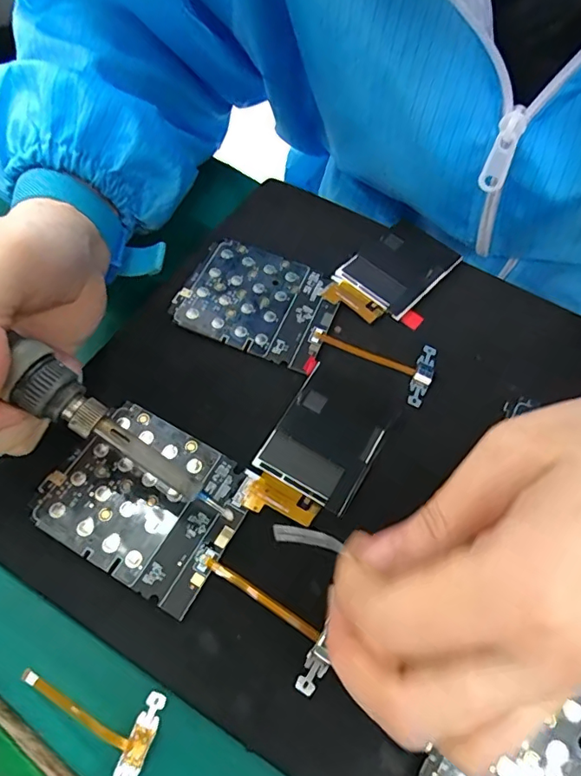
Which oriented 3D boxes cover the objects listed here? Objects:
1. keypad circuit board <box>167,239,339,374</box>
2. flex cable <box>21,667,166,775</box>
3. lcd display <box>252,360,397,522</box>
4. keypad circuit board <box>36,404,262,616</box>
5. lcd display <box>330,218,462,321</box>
[{"bbox_3d":[-0.016,-0.045,0.257,0.074,0.007,0.060,22,64,9],"label":"keypad circuit board"},{"bbox_3d":[-0.079,0.124,0.187,0.056,0.007,0.035,19,63,8],"label":"flex cable"},{"bbox_3d":[0.017,0.020,0.222,0.043,0.004,0.058,29,65,12],"label":"lcd display"},{"bbox_3d":[-0.059,0.044,0.204,0.071,0.006,0.061,28,65,12],"label":"keypad circuit board"},{"bbox_3d":[0.059,-0.066,0.272,0.043,0.004,0.059,40,68,18],"label":"lcd display"}]

